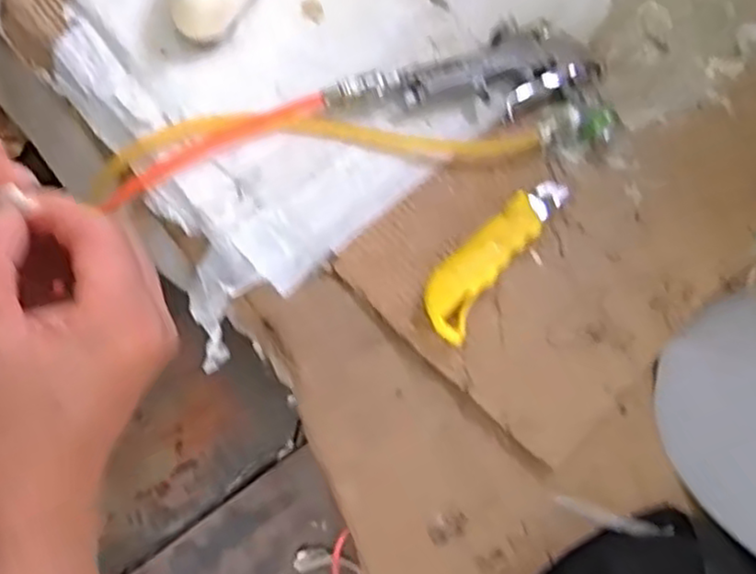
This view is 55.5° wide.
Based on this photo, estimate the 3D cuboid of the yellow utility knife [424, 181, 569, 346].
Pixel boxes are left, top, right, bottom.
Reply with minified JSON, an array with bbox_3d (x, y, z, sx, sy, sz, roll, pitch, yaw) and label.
[{"bbox_3d":[0.086,-0.030,0.528,0.042,0.024,0.163,37,70,6],"label":"yellow utility knife"}]

